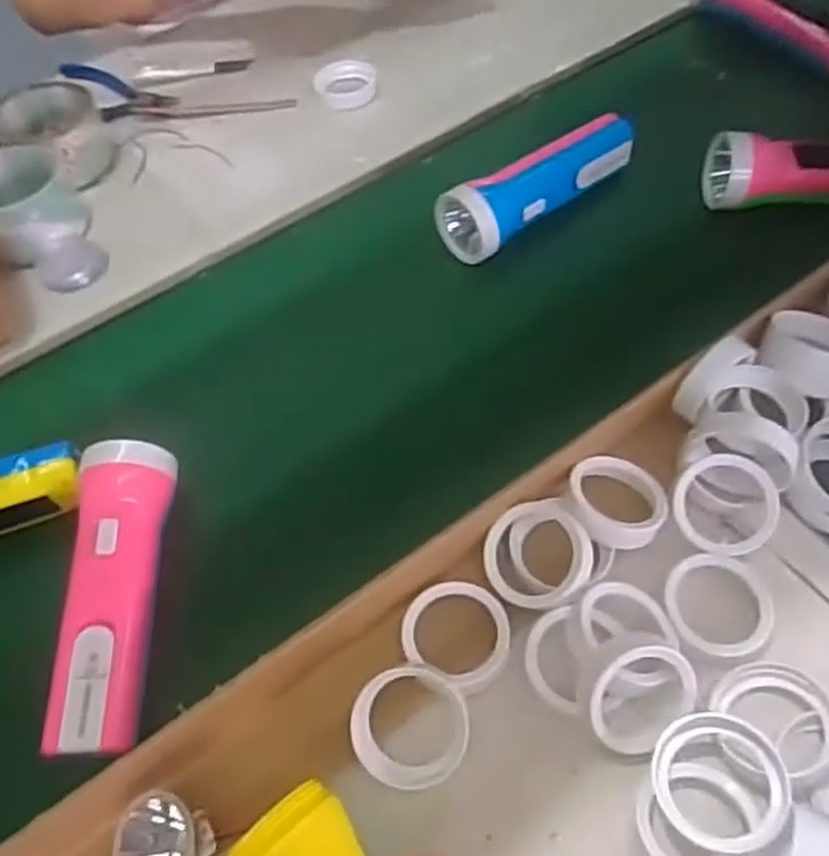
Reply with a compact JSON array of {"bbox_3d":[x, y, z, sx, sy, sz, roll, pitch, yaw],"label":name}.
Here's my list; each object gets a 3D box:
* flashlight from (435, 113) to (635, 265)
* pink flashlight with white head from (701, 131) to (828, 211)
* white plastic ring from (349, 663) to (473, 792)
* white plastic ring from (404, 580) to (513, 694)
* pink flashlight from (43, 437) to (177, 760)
[{"bbox_3d":[0.092,-0.181,0.563,0.163,0.049,0.052,-34,61,-18],"label":"flashlight"},{"bbox_3d":[0.288,-0.177,0.543,0.151,0.057,0.054,8,58,8],"label":"pink flashlight with white head"},{"bbox_3d":[-0.002,0.139,0.356,0.053,0.012,0.052,-2,57,2],"label":"white plastic ring"},{"bbox_3d":[0.022,0.102,0.380,0.053,0.011,0.049,-2,57,2],"label":"white plastic ring"},{"bbox_3d":[-0.161,0.085,0.405,0.048,0.040,0.165,-3,57,1],"label":"pink flashlight"}]

